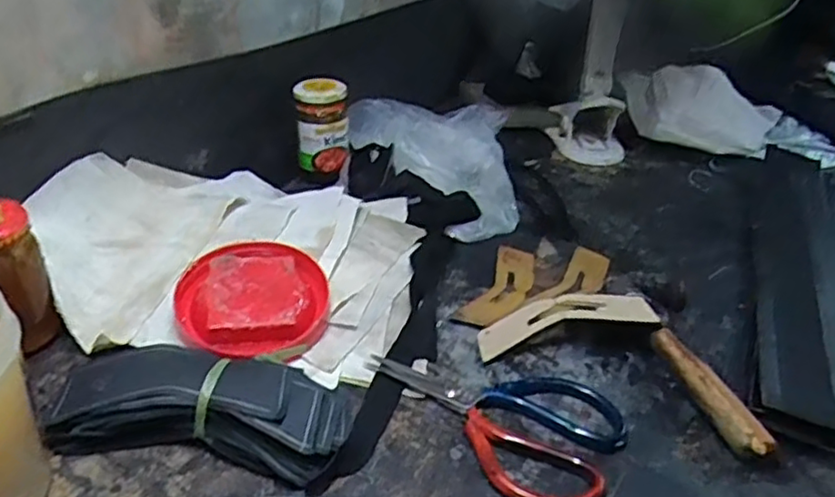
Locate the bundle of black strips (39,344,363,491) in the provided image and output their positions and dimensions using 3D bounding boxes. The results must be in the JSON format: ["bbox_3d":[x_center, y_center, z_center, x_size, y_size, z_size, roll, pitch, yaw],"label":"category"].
[{"bbox_3d":[-0.141,0.105,0.447,0.186,0.039,0.079,7,32,6],"label":"bundle of black strips"}]

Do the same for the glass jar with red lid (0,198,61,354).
[{"bbox_3d":[-0.308,0.027,0.495,0.051,0.115,0.056,2,32,-1],"label":"glass jar with red lid"}]

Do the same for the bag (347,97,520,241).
[{"bbox_3d":[0.014,-0.101,0.765,0.187,0.068,0.237,2,32,-1],"label":"bag"}]

